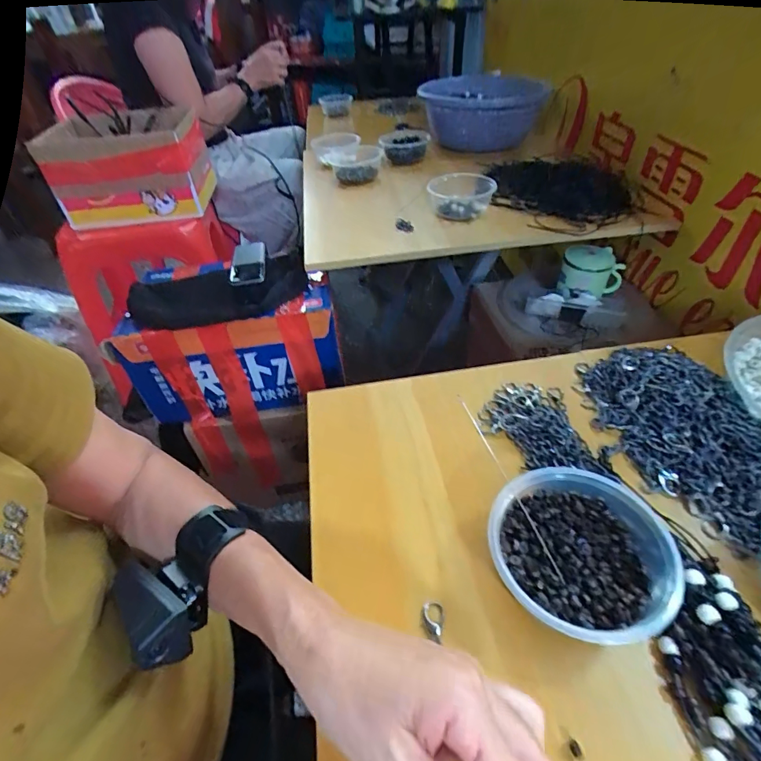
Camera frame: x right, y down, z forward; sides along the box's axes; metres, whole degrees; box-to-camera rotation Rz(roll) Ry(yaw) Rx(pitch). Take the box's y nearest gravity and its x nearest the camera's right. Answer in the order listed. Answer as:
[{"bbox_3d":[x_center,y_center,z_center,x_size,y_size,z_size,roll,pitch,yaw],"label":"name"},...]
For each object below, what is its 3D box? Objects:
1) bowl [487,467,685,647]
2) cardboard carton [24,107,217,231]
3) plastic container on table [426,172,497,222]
[{"bbox_3d":[0.133,0.115,0.293,0.109,0.043,0.117,-2,44,2],"label":"bowl"},{"bbox_3d":[-0.564,-0.491,1.007,0.286,0.177,0.227,-8,44,-3],"label":"cardboard carton"},{"bbox_3d":[0.140,-0.318,0.757,0.113,0.055,0.089,7,45,12],"label":"plastic container on table"}]

